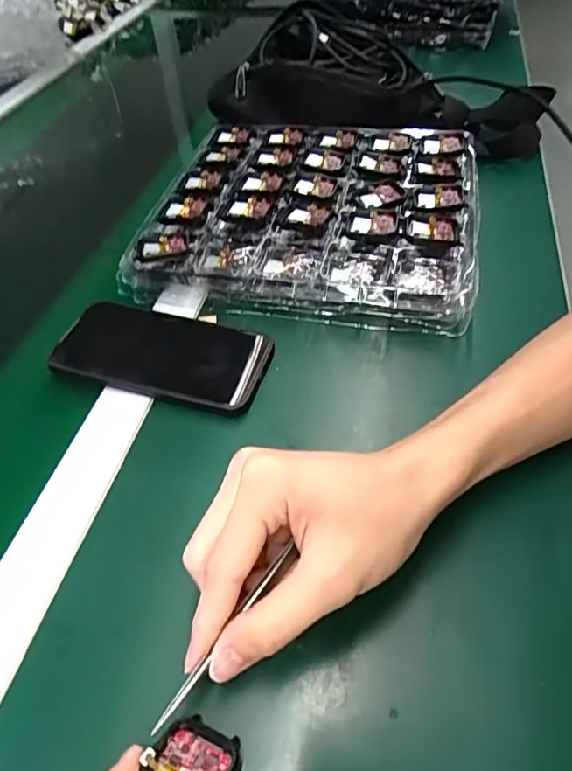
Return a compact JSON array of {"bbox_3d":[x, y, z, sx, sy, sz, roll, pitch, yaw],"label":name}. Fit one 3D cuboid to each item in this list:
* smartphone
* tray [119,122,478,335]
[{"bbox_3d":[-0.094,-0.025,0.403,0.163,0.015,0.082,11,51,14],"label":"smartphone"},{"bbox_3d":[0.027,-0.168,0.491,0.292,0.043,0.267,9,50,12],"label":"tray"}]

